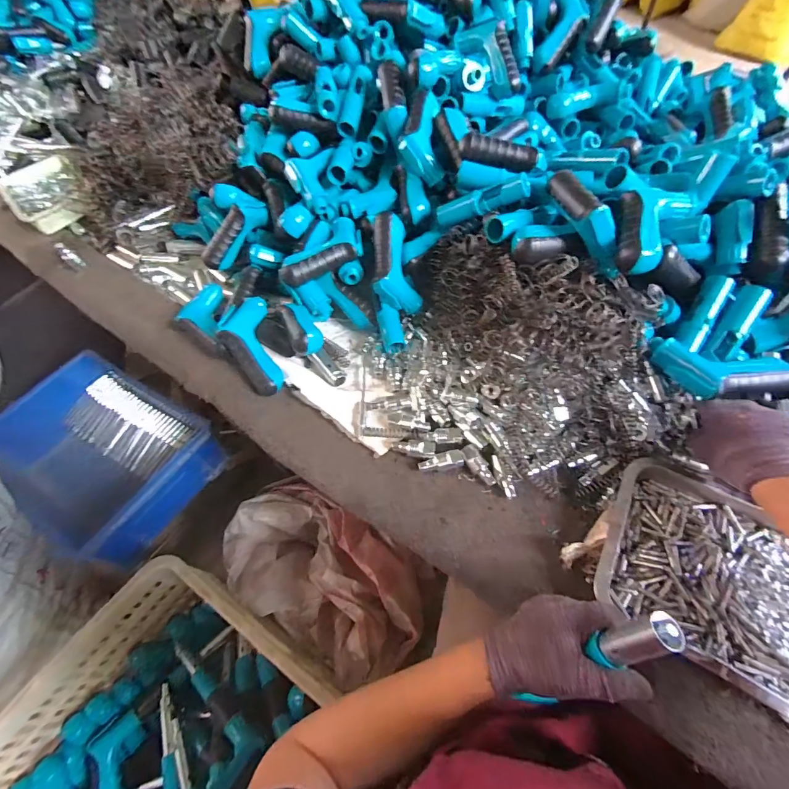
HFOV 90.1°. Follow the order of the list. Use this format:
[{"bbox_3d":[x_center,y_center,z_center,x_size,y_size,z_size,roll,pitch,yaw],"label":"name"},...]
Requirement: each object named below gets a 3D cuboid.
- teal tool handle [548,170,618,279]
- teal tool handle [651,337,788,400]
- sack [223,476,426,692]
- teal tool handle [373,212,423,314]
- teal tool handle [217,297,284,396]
[{"bbox_3d":[0.217,-0.204,0.450,0.029,0.050,0.141,-19,73,-8],"label":"teal tool handle"},{"bbox_3d":[0.366,-0.022,0.444,0.134,0.028,0.070,10,58,16],"label":"teal tool handle"},{"bbox_3d":[-0.139,0.353,0.774,0.411,0.148,0.233,27,63,20],"label":"sack"},{"bbox_3d":[-0.003,-0.183,0.560,0.065,0.052,0.138,-12,98,-4],"label":"teal tool handle"},{"bbox_3d":[-0.199,-0.067,0.539,0.065,0.044,0.145,-17,80,-7],"label":"teal tool handle"}]

